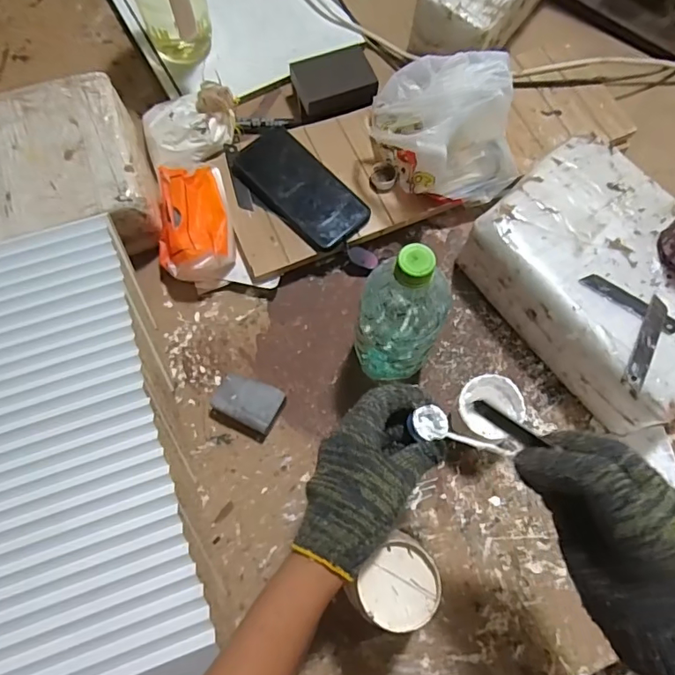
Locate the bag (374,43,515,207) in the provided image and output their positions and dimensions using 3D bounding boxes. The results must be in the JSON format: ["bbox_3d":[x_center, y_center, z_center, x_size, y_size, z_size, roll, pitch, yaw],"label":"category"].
[{"bbox_3d":[0.126,-0.256,0.583,0.161,0.101,0.162,-7,73,-3],"label":"bag"}]

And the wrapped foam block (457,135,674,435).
[{"bbox_3d":[0.288,-0.063,0.545,0.197,0.111,0.278,-34,76,-11],"label":"wrapped foam block"}]

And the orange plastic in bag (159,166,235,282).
[{"bbox_3d":[-0.169,-0.131,0.589,0.087,0.070,0.129,-8,73,-4],"label":"orange plastic in bag"}]

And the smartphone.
[{"bbox_3d":[-0.045,-0.182,0.600,0.084,0.009,0.174,-43,78,-13],"label":"smartphone"}]

